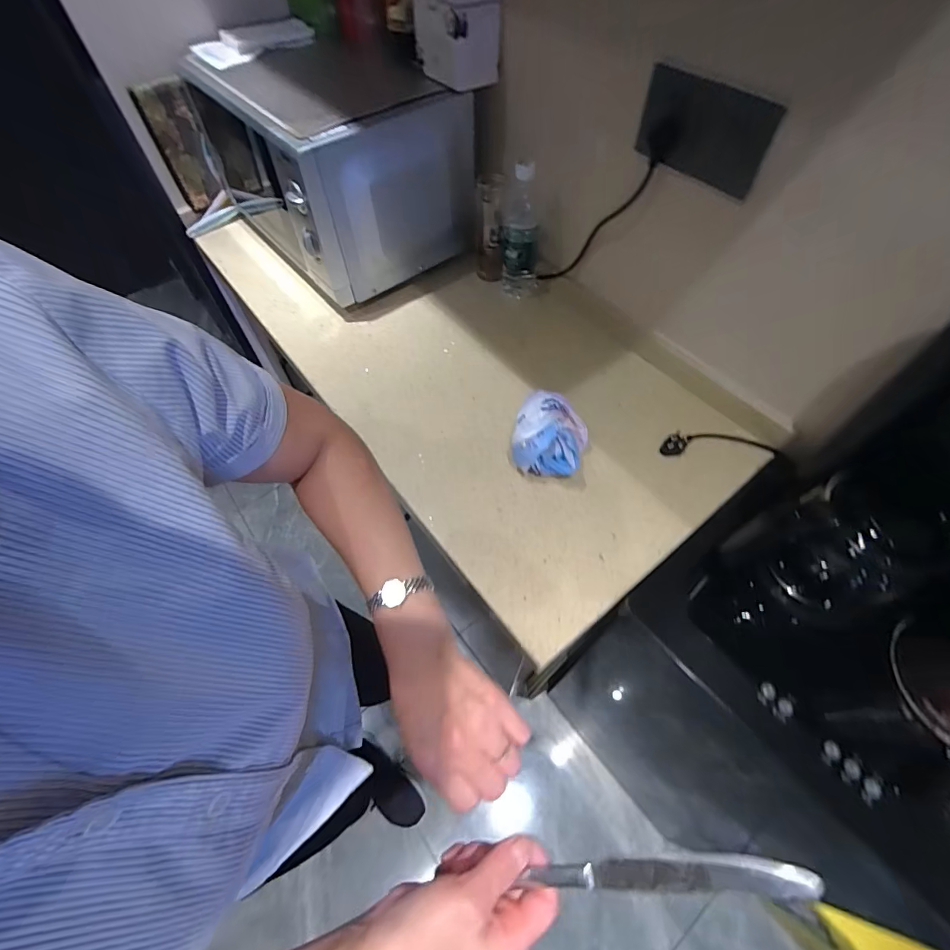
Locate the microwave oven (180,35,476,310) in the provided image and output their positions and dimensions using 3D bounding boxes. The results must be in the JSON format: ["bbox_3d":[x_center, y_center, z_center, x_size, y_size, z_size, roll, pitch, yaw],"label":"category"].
[{"bbox_3d":[-0.280,-0.600,0.883,0.359,0.292,0.506,-29,61,-17],"label":"microwave oven"}]

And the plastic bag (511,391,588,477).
[{"bbox_3d":[0.108,-0.054,0.650,0.107,0.081,0.101,12,58,9],"label":"plastic bag"}]

